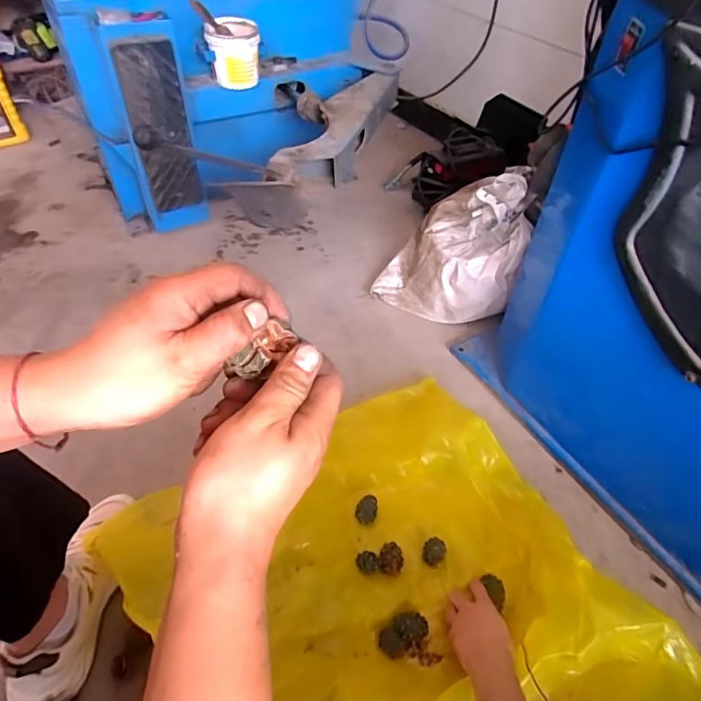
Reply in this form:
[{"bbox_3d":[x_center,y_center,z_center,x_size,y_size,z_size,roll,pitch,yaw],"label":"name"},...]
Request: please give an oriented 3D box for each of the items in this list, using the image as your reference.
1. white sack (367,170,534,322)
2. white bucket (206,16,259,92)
[{"bbox_3d":[0.227,-0.239,1.062,0.293,0.293,0.197,15,50,11],"label":"white sack"},{"bbox_3d":[-0.275,-0.706,1.136,0.115,0.125,0.123,1,48,-1],"label":"white bucket"}]

